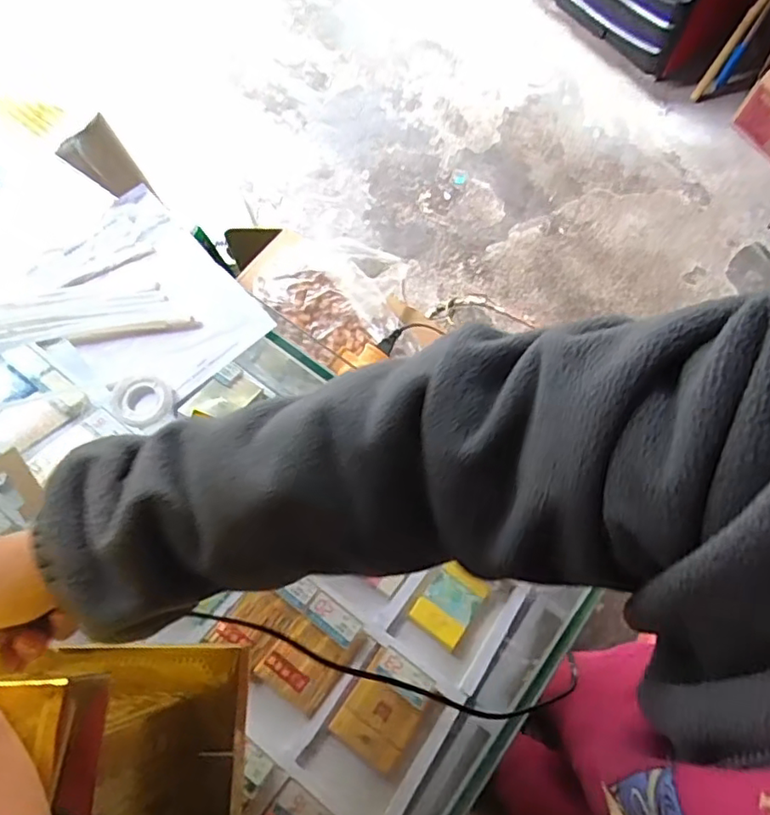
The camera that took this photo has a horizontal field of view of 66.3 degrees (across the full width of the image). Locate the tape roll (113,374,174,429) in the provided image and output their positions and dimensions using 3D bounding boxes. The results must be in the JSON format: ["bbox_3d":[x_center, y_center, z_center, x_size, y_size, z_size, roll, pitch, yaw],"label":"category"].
[{"bbox_3d":[-0.199,-0.006,0.486,0.045,0.015,0.043,0,71,0],"label":"tape roll"}]

